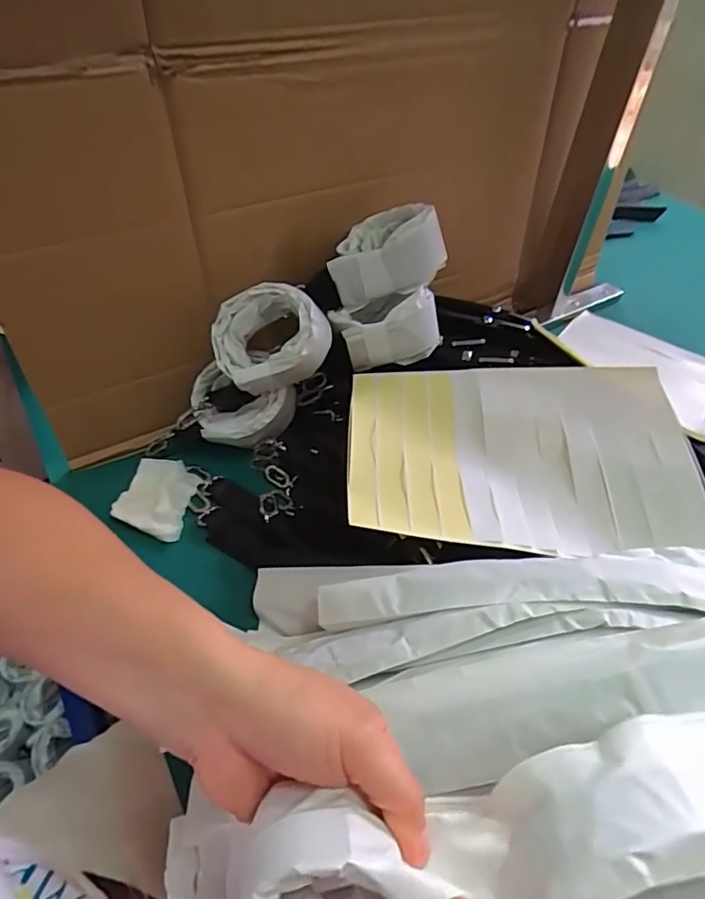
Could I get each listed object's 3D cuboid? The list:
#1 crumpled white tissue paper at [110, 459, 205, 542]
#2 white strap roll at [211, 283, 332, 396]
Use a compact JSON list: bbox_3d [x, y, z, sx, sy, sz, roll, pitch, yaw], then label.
[{"bbox_3d":[-0.175,0.039,0.491,0.065,0.011,0.086,11,47,6],"label":"crumpled white tissue paper"},{"bbox_3d":[-0.071,-0.100,0.488,0.101,0.054,0.083,-18,89,13],"label":"white strap roll"}]

